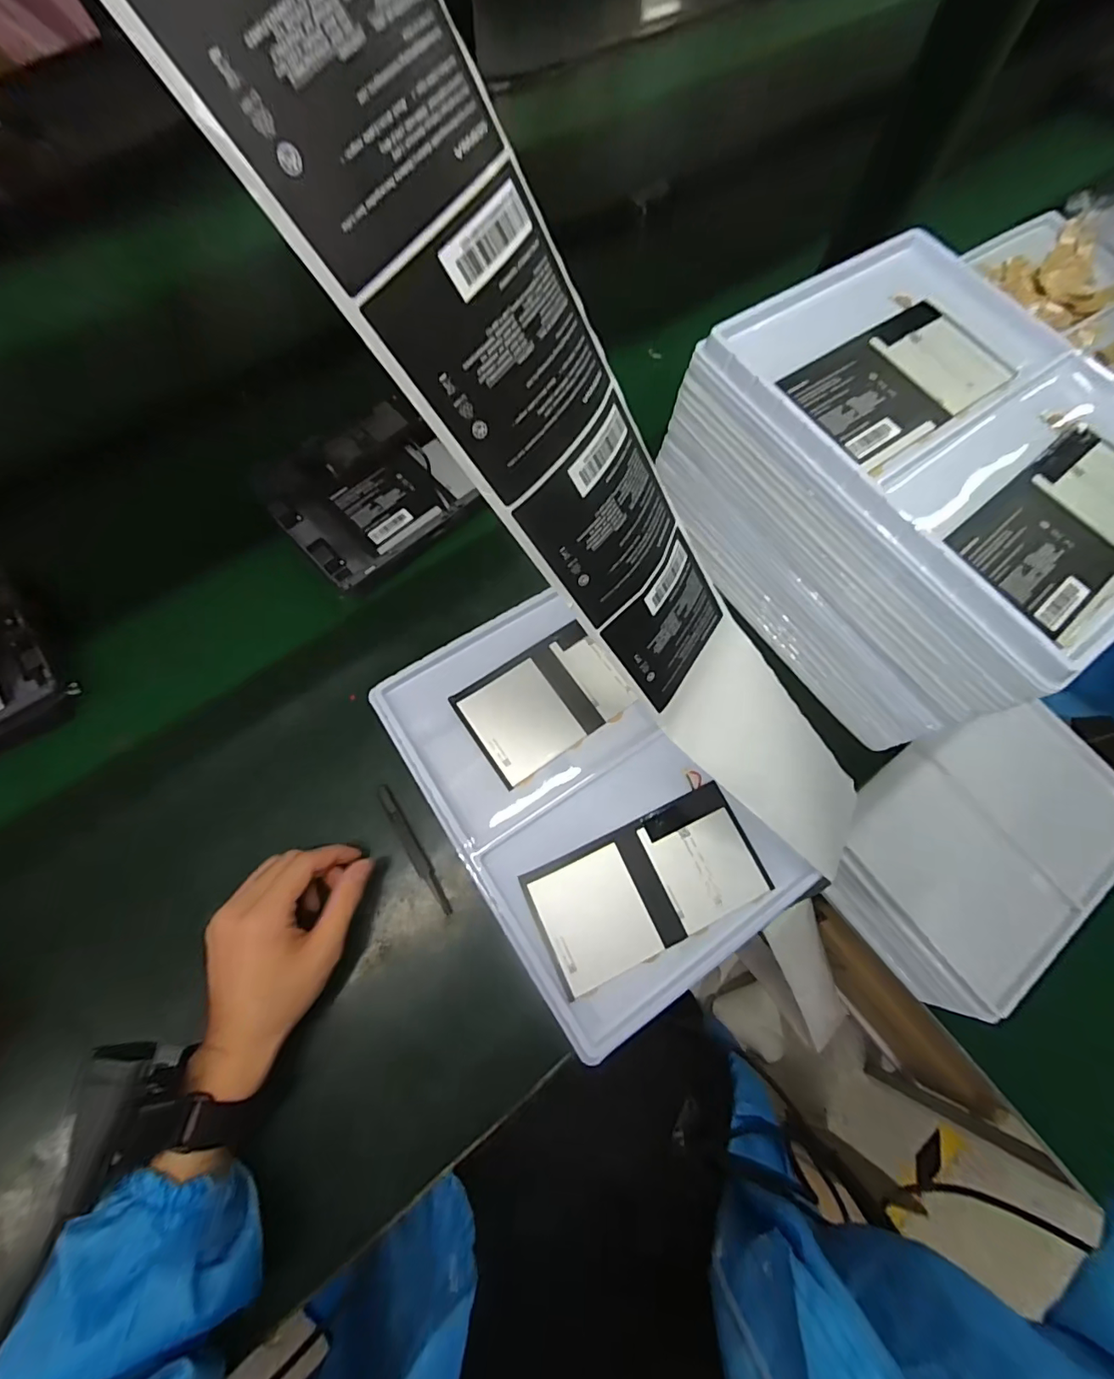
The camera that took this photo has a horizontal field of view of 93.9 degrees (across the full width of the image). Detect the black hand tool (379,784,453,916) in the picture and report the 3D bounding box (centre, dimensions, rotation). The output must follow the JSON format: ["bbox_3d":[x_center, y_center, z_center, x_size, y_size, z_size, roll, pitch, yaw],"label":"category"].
[{"bbox_3d":[-0.114,0.126,0.413,0.011,0.008,0.112,-29,74,-12],"label":"black hand tool"}]

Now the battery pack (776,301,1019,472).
[{"bbox_3d":[0.247,-0.224,0.375,0.171,0.007,0.090,-35,76,-14],"label":"battery pack"}]

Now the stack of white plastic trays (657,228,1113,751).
[{"bbox_3d":[0.284,-0.159,0.439,0.242,0.172,0.322,-34,76,-14],"label":"stack of white plastic trays"}]

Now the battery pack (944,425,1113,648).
[{"bbox_3d":[0.337,-0.109,0.340,0.172,0.008,0.091,-38,76,-14],"label":"battery pack"}]

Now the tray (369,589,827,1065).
[{"bbox_3d":[0.017,0.082,0.413,0.203,0.018,0.323,-33,75,-13],"label":"tray"}]

